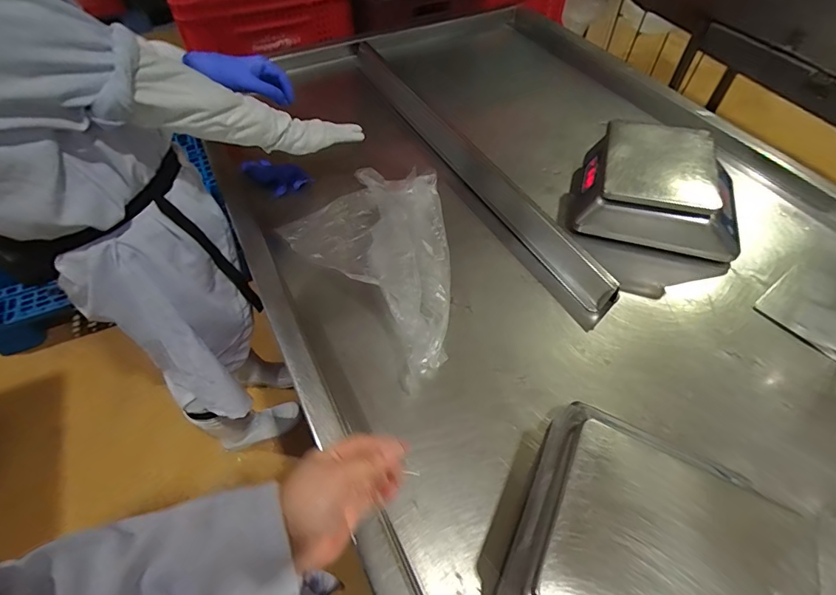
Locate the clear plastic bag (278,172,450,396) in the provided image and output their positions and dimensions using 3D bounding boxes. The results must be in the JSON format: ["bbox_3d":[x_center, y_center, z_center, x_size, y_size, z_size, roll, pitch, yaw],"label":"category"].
[{"bbox_3d":[-0.030,-0.105,0.759,0.312,0.071,0.434,-34,59,-22],"label":"clear plastic bag"}]

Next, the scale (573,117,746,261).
[{"bbox_3d":[0.461,-0.210,0.836,0.272,0.126,0.272,14,55,12],"label":"scale"}]

